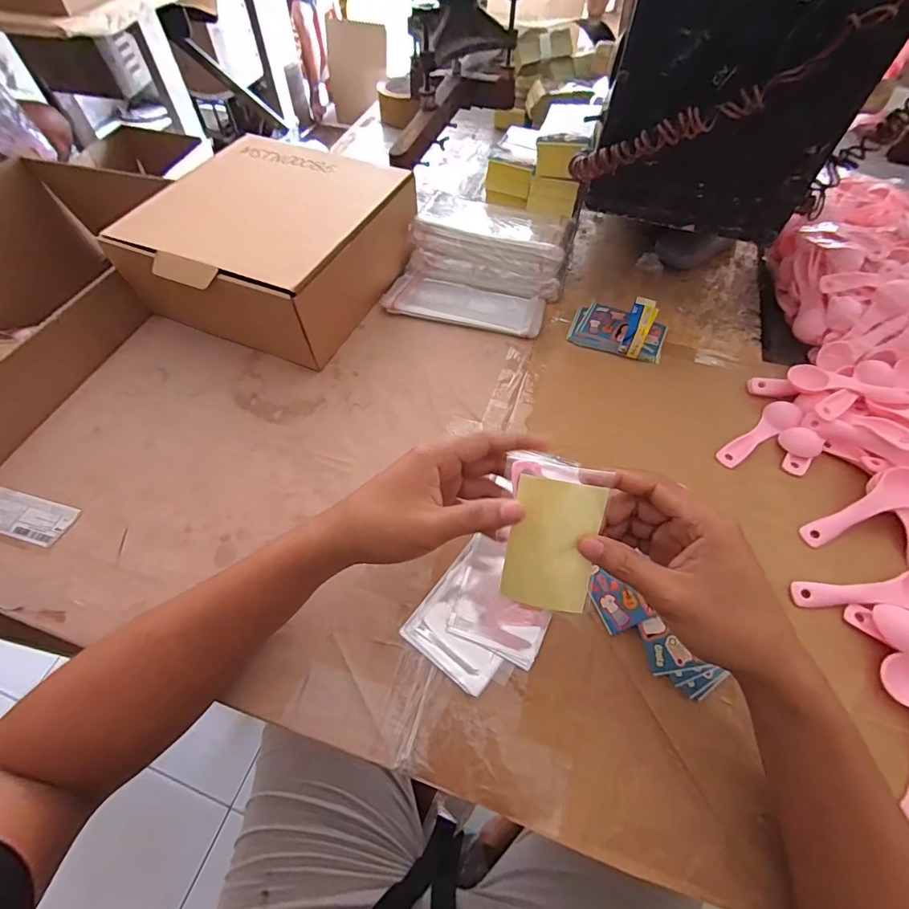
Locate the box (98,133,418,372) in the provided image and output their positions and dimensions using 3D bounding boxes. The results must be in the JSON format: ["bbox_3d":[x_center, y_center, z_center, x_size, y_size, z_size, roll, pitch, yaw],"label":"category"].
[{"bbox_3d":[-0.214,-0.251,0.548,0.260,0.105,0.258,20,60,13],"label":"box"}]

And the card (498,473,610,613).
[{"bbox_3d":[0.067,0.063,0.315,0.058,0.004,0.089,11,97,5],"label":"card"}]

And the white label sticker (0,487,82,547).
[{"bbox_3d":[-0.395,0.056,0.419,0.089,0.005,0.039,13,59,9],"label":"white label sticker"}]

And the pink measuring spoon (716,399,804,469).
[{"bbox_3d":[0.306,-0.019,0.455,0.104,0.015,0.031,-35,64,-19],"label":"pink measuring spoon"}]

